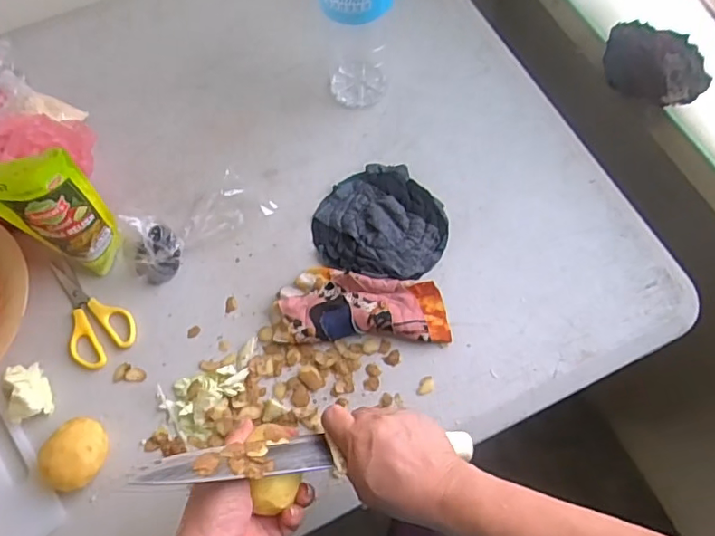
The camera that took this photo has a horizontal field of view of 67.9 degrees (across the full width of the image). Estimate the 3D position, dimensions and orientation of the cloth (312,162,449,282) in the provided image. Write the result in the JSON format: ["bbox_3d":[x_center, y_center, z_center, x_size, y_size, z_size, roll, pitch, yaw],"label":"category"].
[{"bbox_3d":[0.026,-0.056,0.600,0.146,0.012,0.138,3,69,2],"label":"cloth"}]

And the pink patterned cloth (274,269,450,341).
[{"bbox_3d":[0.009,0.037,0.558,0.170,0.025,0.078,0,68,1],"label":"pink patterned cloth"}]

